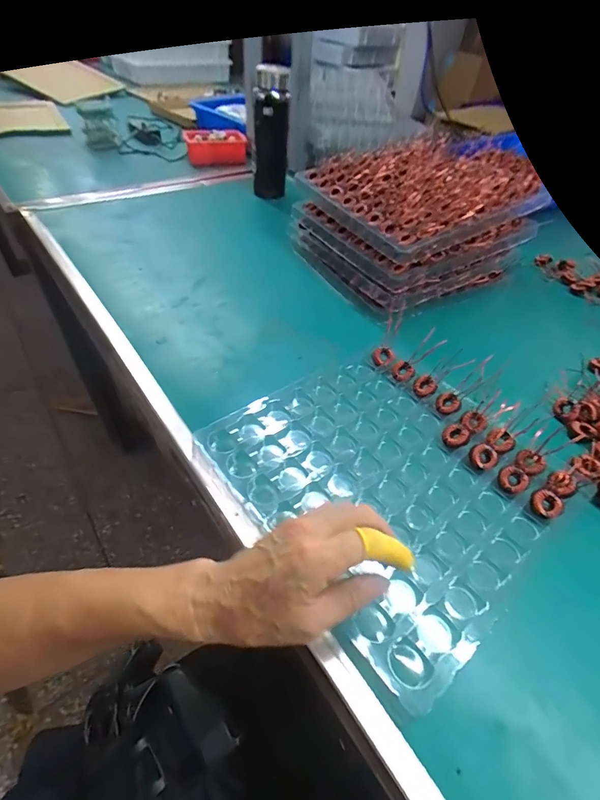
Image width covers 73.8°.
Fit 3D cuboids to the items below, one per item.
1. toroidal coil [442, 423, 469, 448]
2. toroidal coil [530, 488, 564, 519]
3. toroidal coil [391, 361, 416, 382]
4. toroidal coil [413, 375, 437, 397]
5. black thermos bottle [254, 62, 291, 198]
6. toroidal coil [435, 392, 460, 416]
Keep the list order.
[{"bbox_3d":[0.166,0.039,0.426,0.027,0.007,0.027,-17,51,22],"label":"toroidal coil"},{"bbox_3d":[0.231,0.098,0.375,0.024,0.007,0.027,-44,71,-3],"label":"toroidal coil"},{"bbox_3d":[0.126,-0.035,0.493,0.024,0.005,0.028,-44,58,2],"label":"toroidal coil"},{"bbox_3d":[0.148,-0.017,0.476,0.026,0.010,0.026,-12,68,31],"label":"toroidal coil"},{"bbox_3d":[-0.064,-0.579,0.883,0.071,0.232,0.070,8,47,3],"label":"black thermos bottle"},{"bbox_3d":[0.170,0.004,0.462,0.025,0.007,0.027,-15,57,25],"label":"toroidal coil"}]

